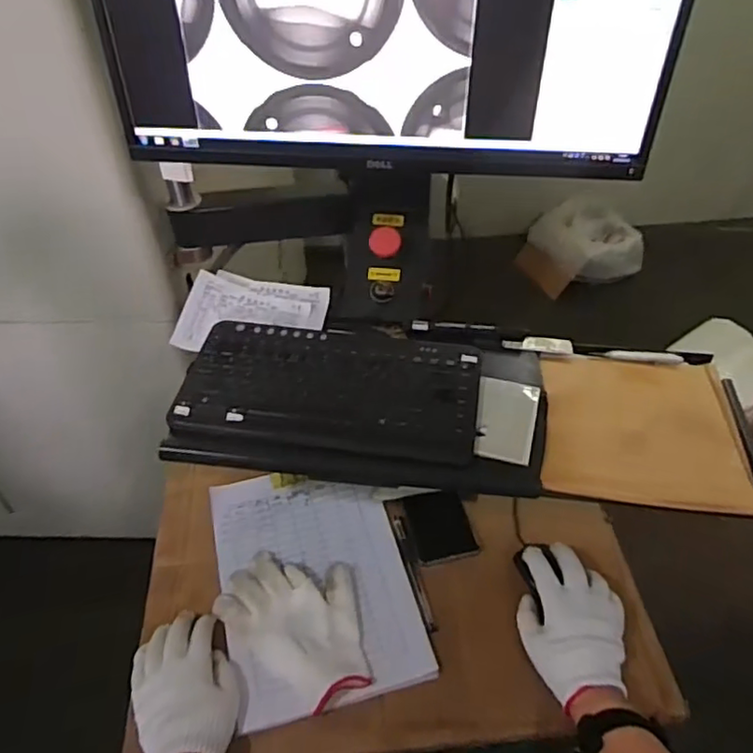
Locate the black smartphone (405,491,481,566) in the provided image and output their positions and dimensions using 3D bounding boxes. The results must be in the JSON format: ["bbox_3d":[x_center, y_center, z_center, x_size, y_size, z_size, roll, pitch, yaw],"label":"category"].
[{"bbox_3d":[0.078,0.183,0.760,0.071,0.011,0.091,-10,46,-8],"label":"black smartphone"}]

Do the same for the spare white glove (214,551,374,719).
[{"bbox_3d":[-0.079,0.265,0.691,0.192,0.017,0.129,32,55,29],"label":"spare white glove"}]

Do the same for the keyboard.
[{"bbox_3d":[-0.049,0.014,0.679,0.317,0.033,0.164,4,46,6],"label":"keyboard"}]

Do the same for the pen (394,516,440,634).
[{"bbox_3d":[0.044,0.227,0.725,0.013,0.007,0.144,-12,46,-9],"label":"pen"}]

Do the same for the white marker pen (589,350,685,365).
[{"bbox_3d":[0.302,-0.023,0.719,0.100,0.011,0.014,3,46,5],"label":"white marker pen"}]

